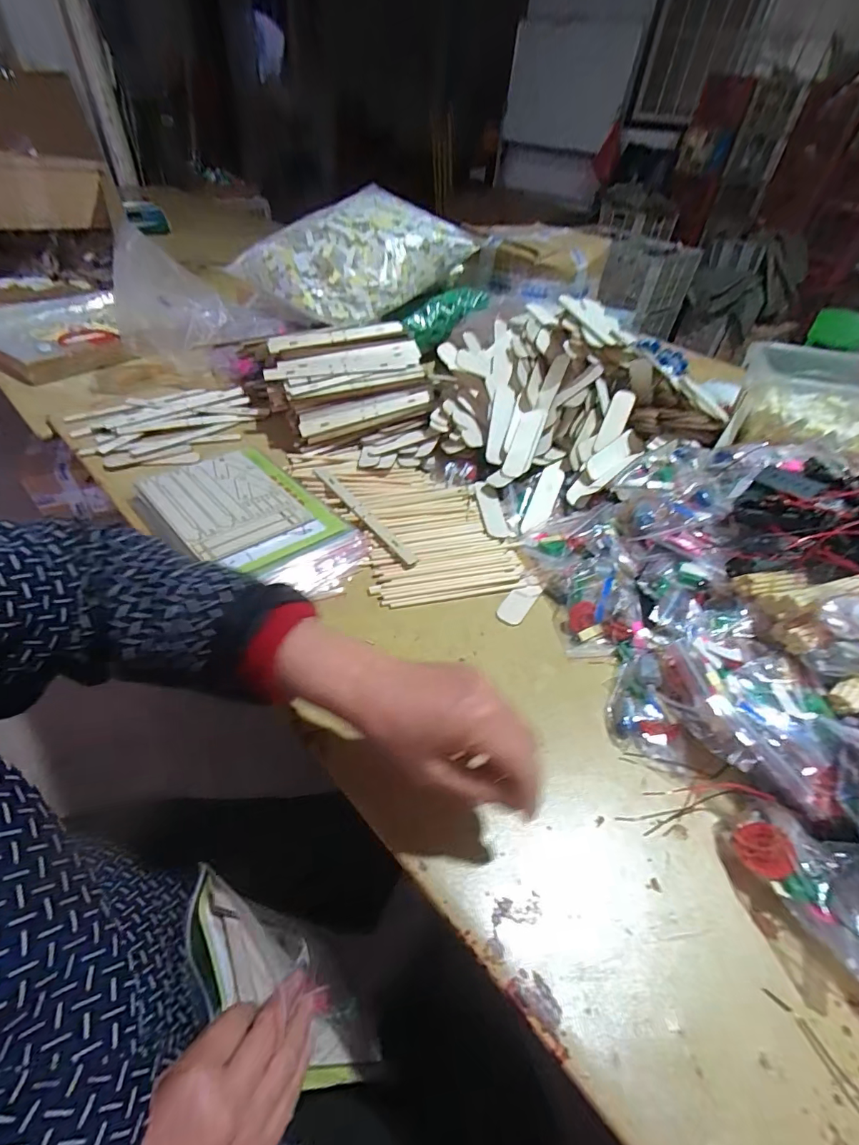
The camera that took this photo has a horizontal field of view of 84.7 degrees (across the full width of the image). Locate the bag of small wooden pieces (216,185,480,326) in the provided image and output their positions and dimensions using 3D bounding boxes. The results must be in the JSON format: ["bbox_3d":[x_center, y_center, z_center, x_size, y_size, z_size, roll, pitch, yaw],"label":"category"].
[{"bbox_3d":[-0.128,-0.551,0.830,0.352,0.155,0.230,-31,56,-32],"label":"bag of small wooden pieces"}]

